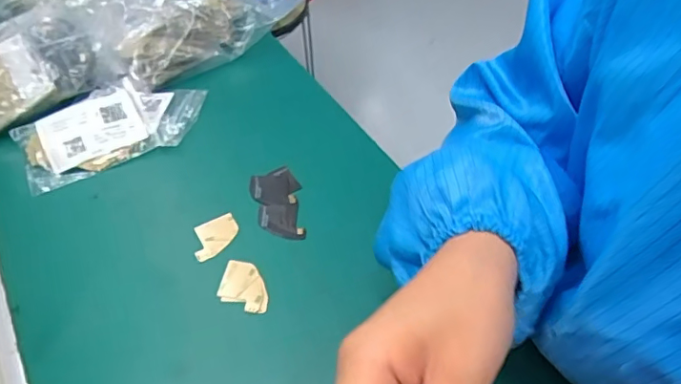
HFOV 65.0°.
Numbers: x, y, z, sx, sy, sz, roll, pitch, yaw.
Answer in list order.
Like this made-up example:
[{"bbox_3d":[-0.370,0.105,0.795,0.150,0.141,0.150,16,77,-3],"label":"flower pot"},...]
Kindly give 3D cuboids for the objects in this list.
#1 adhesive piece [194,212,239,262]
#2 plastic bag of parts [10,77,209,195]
[{"bbox_3d":[-0.095,0.033,0.404,0.039,0.006,0.030,-30,54,-22],"label":"adhesive piece"},{"bbox_3d":[-0.199,-0.062,0.472,0.156,0.028,0.089,-23,51,-17],"label":"plastic bag of parts"}]

